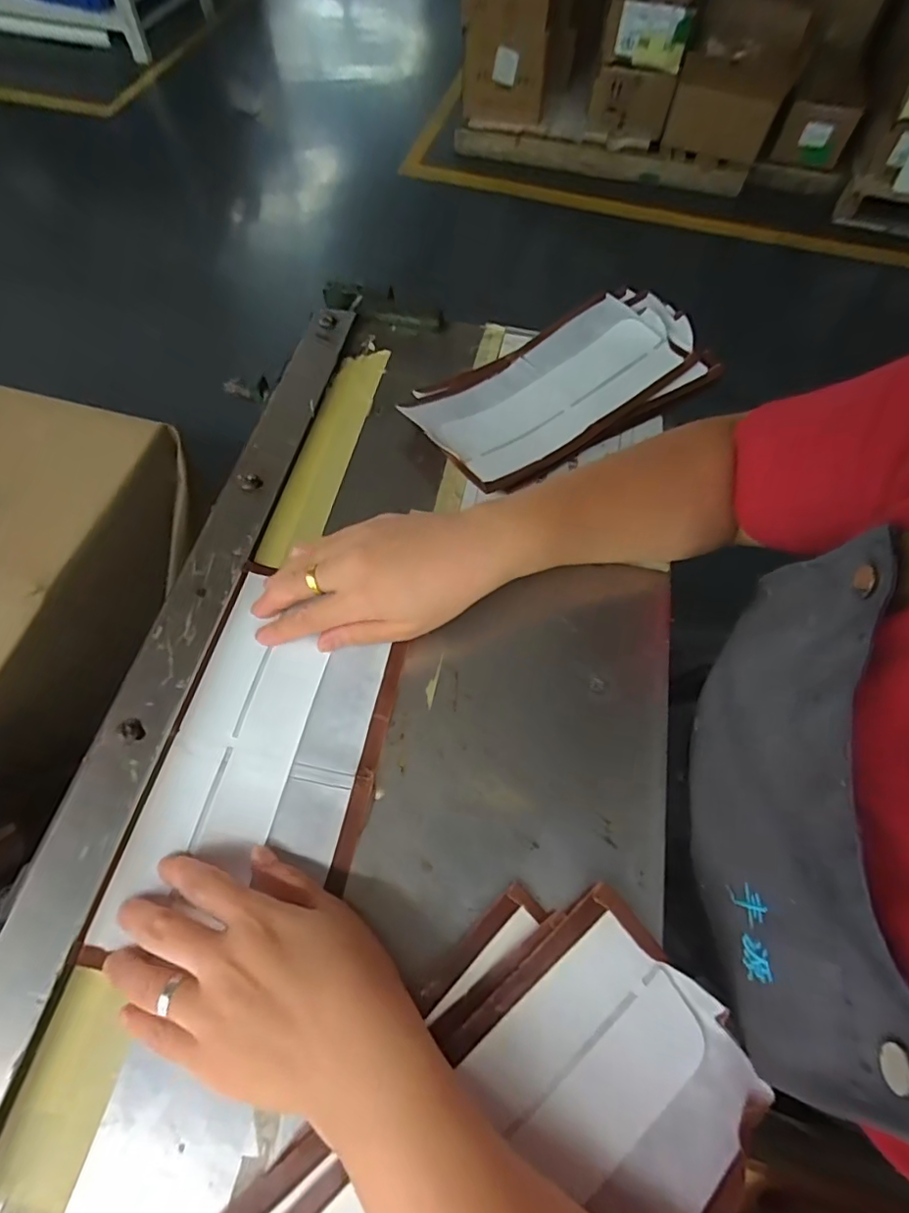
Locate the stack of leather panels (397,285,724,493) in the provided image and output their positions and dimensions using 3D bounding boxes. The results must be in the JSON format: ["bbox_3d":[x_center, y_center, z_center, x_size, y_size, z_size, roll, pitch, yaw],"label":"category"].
[{"bbox_3d":[0.083,-0.175,0.450,0.242,0.036,0.121,-30,67,-16],"label":"stack of leather panels"}]

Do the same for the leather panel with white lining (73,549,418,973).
[{"bbox_3d":[-0.103,0.083,0.320,0.118,0.009,0.210,12,62,5],"label":"leather panel with white lining"}]

